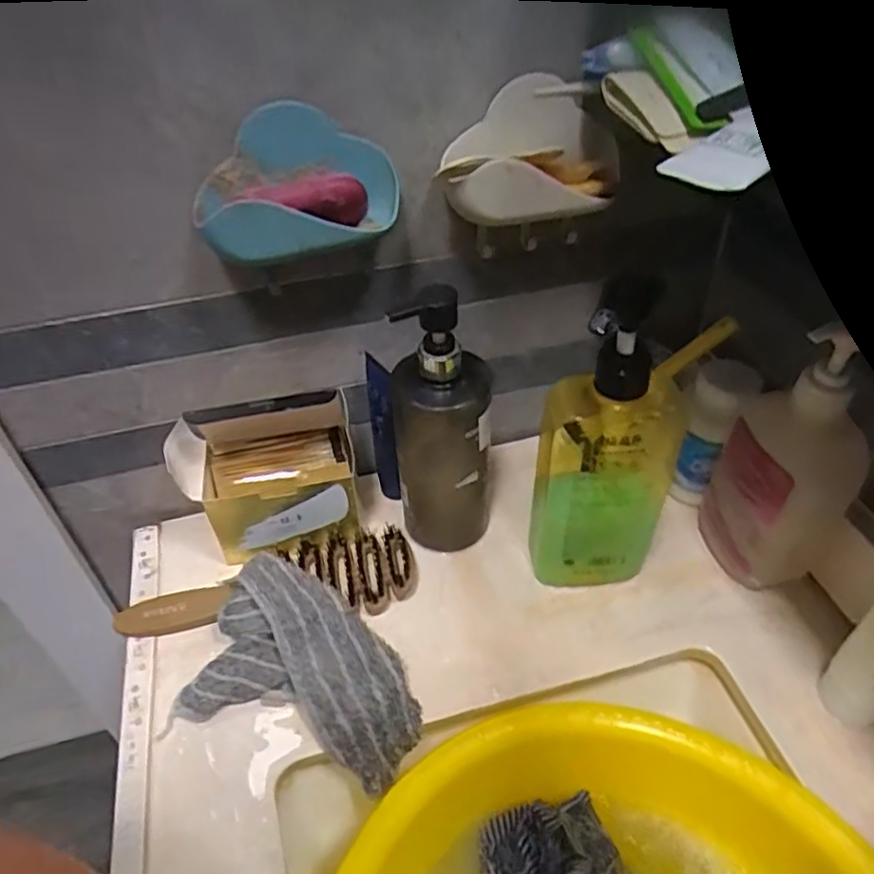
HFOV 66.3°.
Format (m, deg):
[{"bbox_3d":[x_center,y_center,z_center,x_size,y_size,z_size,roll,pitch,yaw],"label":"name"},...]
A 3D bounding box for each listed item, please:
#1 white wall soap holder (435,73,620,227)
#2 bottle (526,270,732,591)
[{"bbox_3d":[0.061,-0.183,0.430,0.126,0.085,0.048,-17,44,-15],"label":"white wall soap holder"},{"bbox_3d":[0.105,0.008,0.426,0.080,0.255,0.067,-13,43,-11],"label":"bottle"}]

